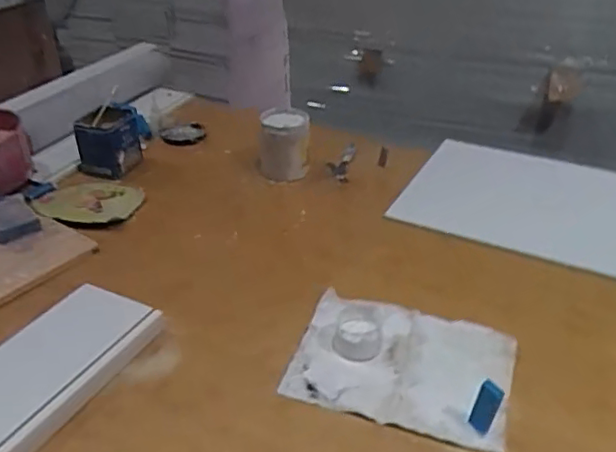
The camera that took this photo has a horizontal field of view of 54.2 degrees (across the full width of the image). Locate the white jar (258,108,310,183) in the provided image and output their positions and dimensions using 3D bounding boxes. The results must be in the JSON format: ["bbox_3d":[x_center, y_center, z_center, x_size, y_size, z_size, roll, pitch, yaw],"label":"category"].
[{"bbox_3d":[-0.048,-0.166,1.213,0.103,0.110,0.118,-2,34,0],"label":"white jar"}]

